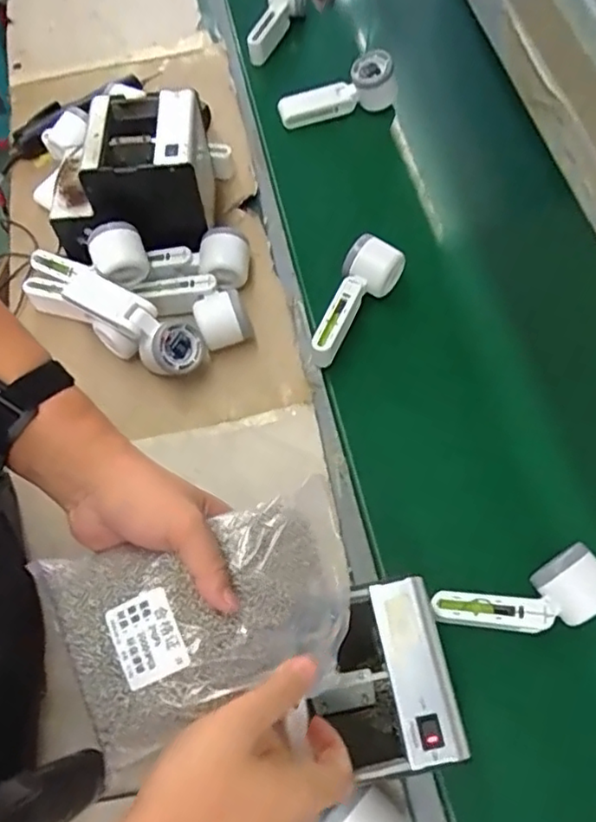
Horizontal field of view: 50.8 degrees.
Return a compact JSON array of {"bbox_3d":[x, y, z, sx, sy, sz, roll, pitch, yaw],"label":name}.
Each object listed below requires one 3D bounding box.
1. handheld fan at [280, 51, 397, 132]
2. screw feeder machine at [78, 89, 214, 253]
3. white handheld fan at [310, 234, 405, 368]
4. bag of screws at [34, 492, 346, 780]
[{"bbox_3d":[0.053,-0.438,0.870,0.165,0.046,0.069,-17,61,8],"label":"handheld fan"},{"bbox_3d":[-0.175,-0.277,0.748,0.128,0.137,0.158,-3,61,-1],"label":"screw feeder machine"},{"bbox_3d":[0.066,-0.123,0.701,0.063,0.049,0.152,19,63,11],"label":"white handheld fan"},{"bbox_3d":[-0.063,0.130,0.412,0.180,0.053,0.129,-20,63,-10],"label":"bag of screws"}]

